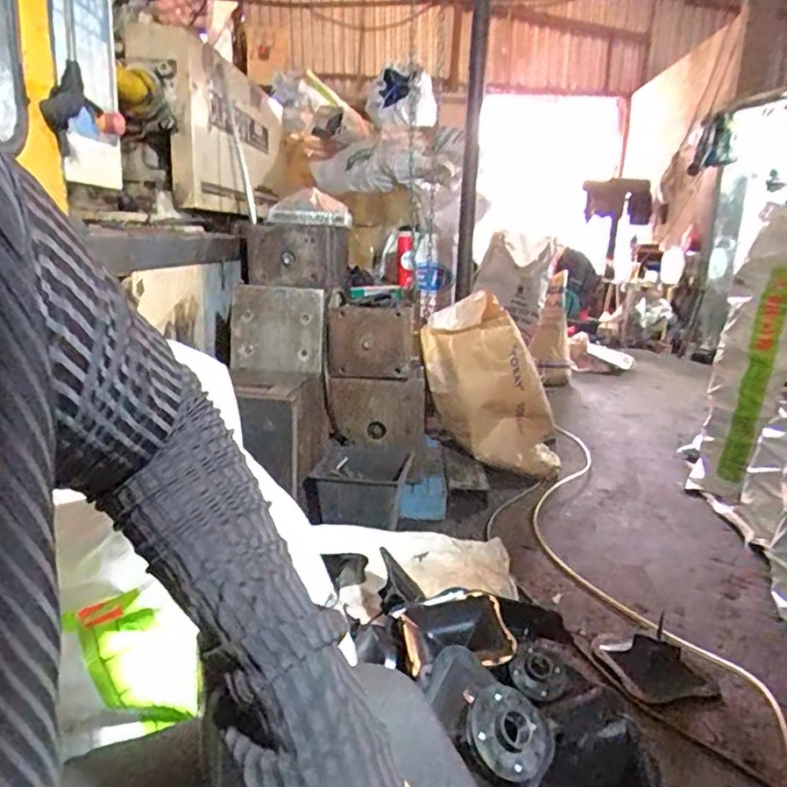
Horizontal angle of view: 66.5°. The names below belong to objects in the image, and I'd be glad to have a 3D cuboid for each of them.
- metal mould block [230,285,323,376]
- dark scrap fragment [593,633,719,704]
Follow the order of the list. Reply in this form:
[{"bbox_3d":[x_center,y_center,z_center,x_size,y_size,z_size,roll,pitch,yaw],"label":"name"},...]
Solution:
[{"bbox_3d":[-0.330,-0.179,1.672,0.269,0.233,0.044,5,0,9],"label":"metal mould block"},{"bbox_3d":[0.496,0.528,1.160,0.157,0.025,0.179,-2,15,-13],"label":"dark scrap fragment"}]

